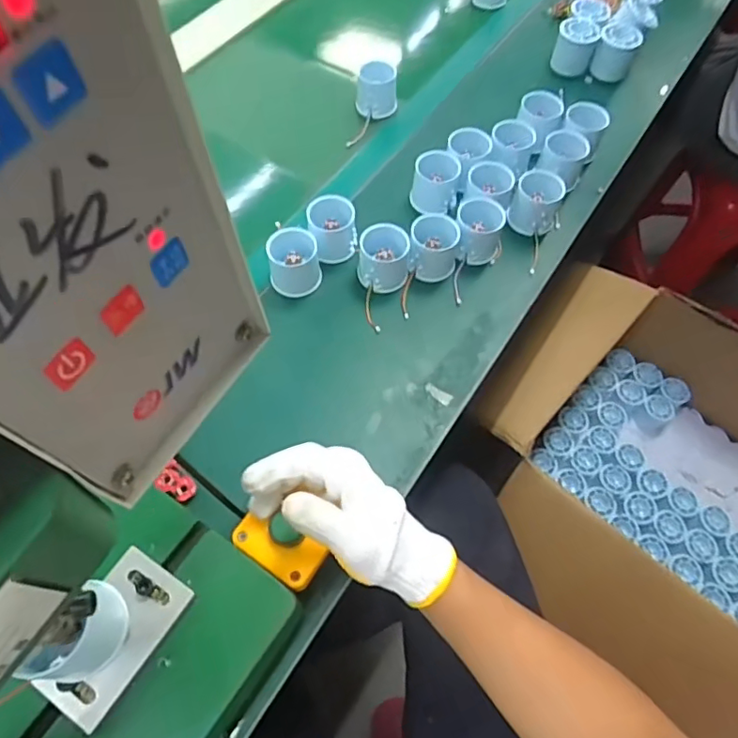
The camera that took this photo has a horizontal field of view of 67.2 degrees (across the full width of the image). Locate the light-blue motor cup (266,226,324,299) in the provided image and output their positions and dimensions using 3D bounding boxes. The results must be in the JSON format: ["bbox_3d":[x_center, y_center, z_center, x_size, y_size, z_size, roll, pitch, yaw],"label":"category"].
[{"bbox_3d":[-0.079,-0.109,0.591,0.054,0.049,0.062,-11,62,-6],"label":"light-blue motor cup"}]

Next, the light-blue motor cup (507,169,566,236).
[{"bbox_3d":[0.192,-0.191,0.635,0.051,0.049,0.056,0,61,0],"label":"light-blue motor cup"}]

